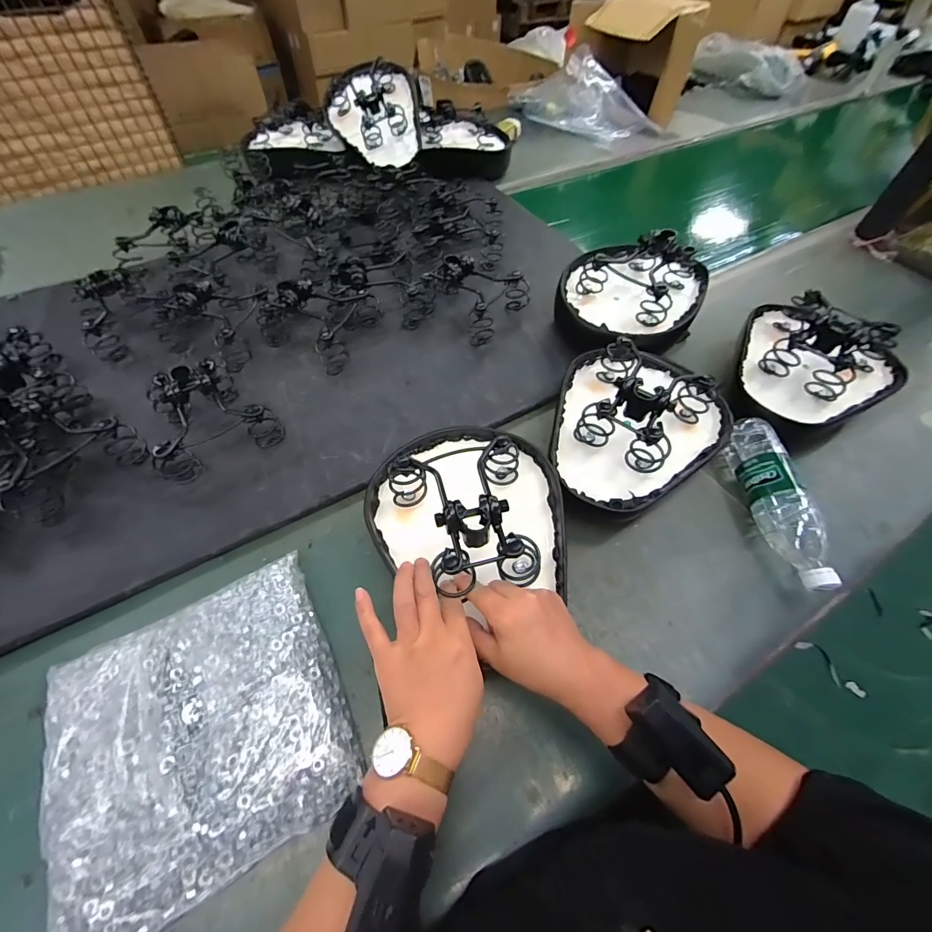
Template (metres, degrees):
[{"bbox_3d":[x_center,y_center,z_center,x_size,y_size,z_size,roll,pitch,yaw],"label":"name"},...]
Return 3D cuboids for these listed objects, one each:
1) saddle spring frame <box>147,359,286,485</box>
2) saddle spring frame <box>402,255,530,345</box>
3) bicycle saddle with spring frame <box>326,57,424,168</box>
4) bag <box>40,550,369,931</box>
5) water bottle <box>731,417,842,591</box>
[{"bbox_3d":[-0.354,-0.078,0.566,0.153,0.088,0.153,-27,60,-18],"label":"saddle spring frame"},{"bbox_3d":[-0.003,-0.298,0.717,0.179,0.078,0.160,25,59,15],"label":"saddle spring frame"},{"bbox_3d":[-0.202,-0.799,0.959,0.203,0.105,0.246,-20,95,-4],"label":"bicycle saddle with spring frame"},{"bbox_3d":[-0.253,0.243,0.390,0.249,0.031,0.243,-25,60,-17],"label":"bag"},{"bbox_3d":[0.396,0.045,0.531,0.061,0.063,0.228,-5,56,-4],"label":"water bottle"}]

